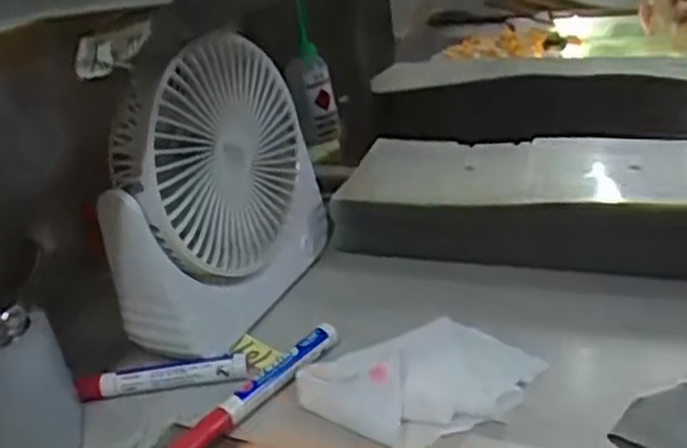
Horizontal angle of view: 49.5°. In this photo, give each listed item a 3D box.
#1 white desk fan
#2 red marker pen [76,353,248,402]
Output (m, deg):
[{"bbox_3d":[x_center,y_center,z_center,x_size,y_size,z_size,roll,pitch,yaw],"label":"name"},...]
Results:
[{"bbox_3d":[-0.087,-0.022,0.535,0.059,0.198,0.187,5,29,30],"label":"white desk fan"},{"bbox_3d":[-0.119,0.099,0.493,0.112,0.020,0.015,-9,25,2],"label":"red marker pen"}]

